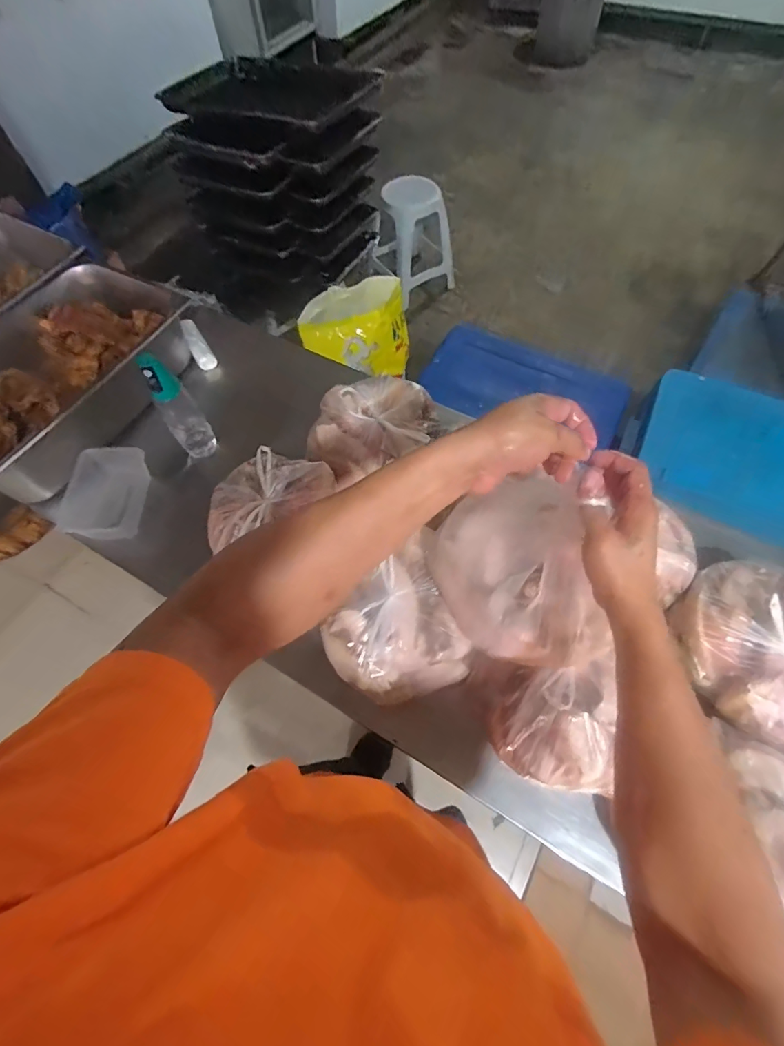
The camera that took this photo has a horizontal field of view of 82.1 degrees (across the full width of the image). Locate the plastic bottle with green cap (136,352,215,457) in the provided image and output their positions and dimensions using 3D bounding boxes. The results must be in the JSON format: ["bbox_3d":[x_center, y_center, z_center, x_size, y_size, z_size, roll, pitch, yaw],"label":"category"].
[{"bbox_3d":[-0.397,-0.213,0.832,0.066,0.230,0.056,-32,66,-14],"label":"plastic bottle with green cap"}]

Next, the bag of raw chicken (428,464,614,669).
[{"bbox_3d":[0.135,0.054,0.502,0.118,0.184,0.213,-25,65,-11],"label":"bag of raw chicken"}]

